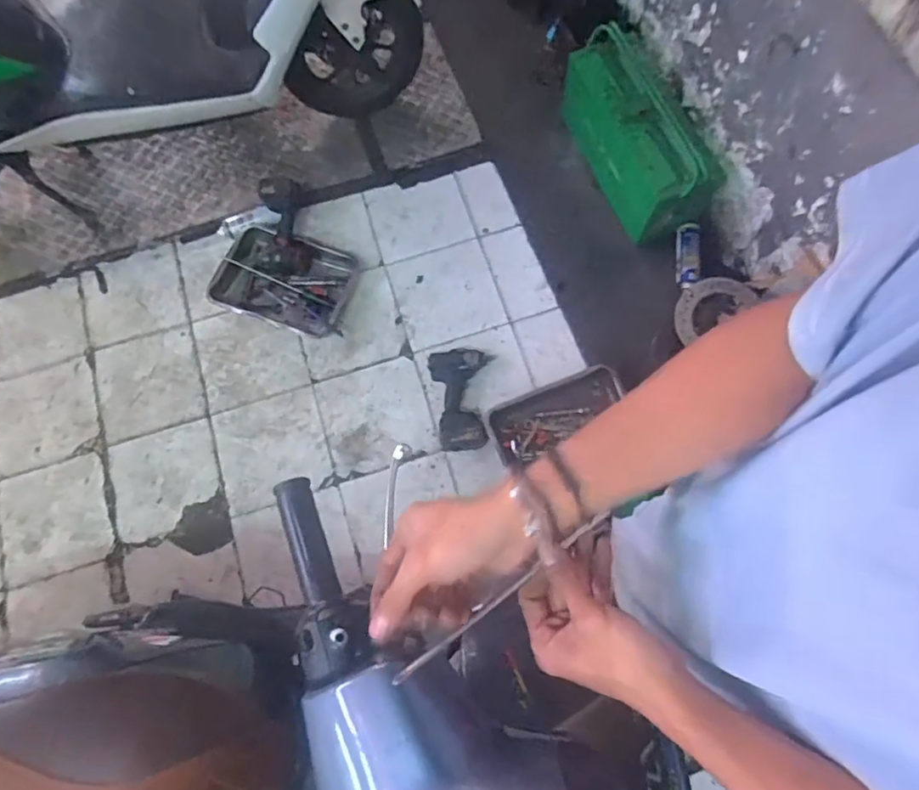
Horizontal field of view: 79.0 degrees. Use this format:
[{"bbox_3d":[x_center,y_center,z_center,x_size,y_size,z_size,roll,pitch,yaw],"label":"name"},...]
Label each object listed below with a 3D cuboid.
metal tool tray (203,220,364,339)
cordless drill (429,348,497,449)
[{"bbox_3d":[-0.520,-0.344,1.651,0.385,0.085,0.296,14,74,6],"label":"metal tool tray"},{"bbox_3d":[-0.005,0.005,1.518,0.174,0.080,0.287,5,73,3],"label":"cordless drill"}]

